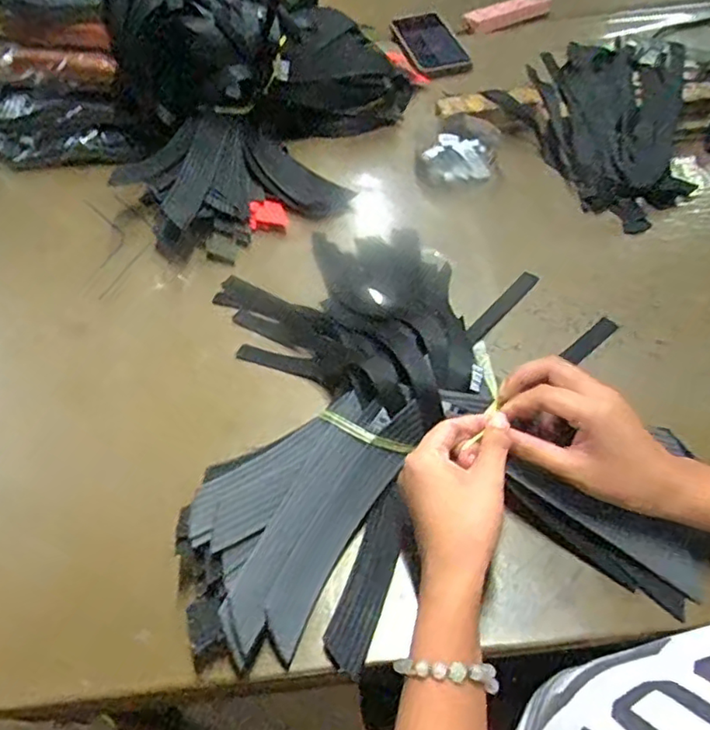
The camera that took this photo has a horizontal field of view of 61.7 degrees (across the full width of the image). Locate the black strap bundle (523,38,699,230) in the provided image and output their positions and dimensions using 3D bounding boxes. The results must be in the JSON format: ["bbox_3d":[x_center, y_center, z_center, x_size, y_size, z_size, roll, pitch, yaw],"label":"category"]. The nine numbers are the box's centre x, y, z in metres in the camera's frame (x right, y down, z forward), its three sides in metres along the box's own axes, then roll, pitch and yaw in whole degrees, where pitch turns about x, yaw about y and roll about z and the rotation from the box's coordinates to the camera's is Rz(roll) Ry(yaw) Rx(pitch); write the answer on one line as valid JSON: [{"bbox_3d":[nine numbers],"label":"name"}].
[{"bbox_3d":[0.306,-0.295,0.710,0.180,0.059,0.327,4,54,8],"label":"black strap bundle"}]

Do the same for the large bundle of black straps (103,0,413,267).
[{"bbox_3d":[-0.122,-0.329,0.657,0.283,0.234,0.368,12,55,14],"label":"large bundle of black straps"}]

